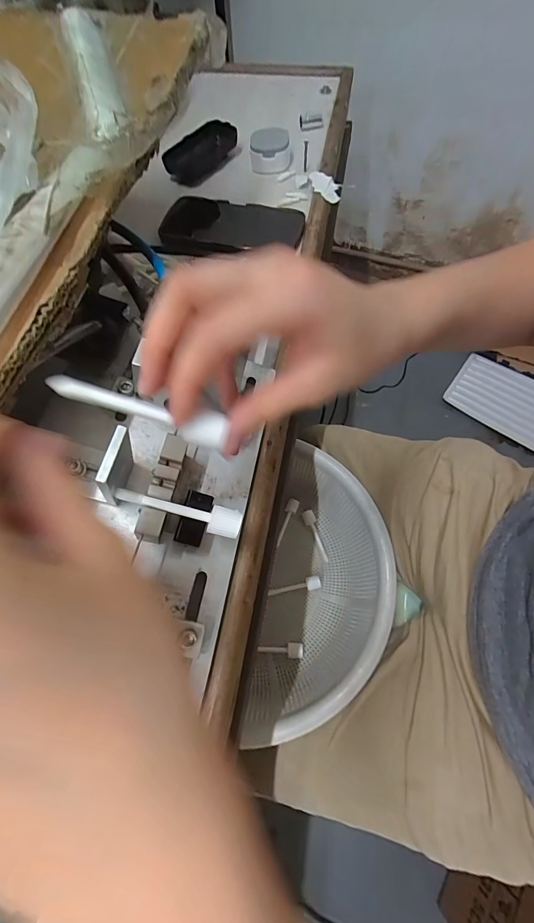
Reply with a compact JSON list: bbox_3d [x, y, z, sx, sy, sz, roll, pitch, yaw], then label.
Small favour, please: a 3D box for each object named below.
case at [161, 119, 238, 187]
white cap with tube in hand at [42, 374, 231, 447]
[{"bbox_3d":[-0.095,-0.431,0.502,0.059,0.032,0.115,39,73,17],"label":"case"},{"bbox_3d":[-0.059,-0.025,0.167,0.083,0.010,0.014,17,68,-3],"label":"white cap with tube in hand"}]

